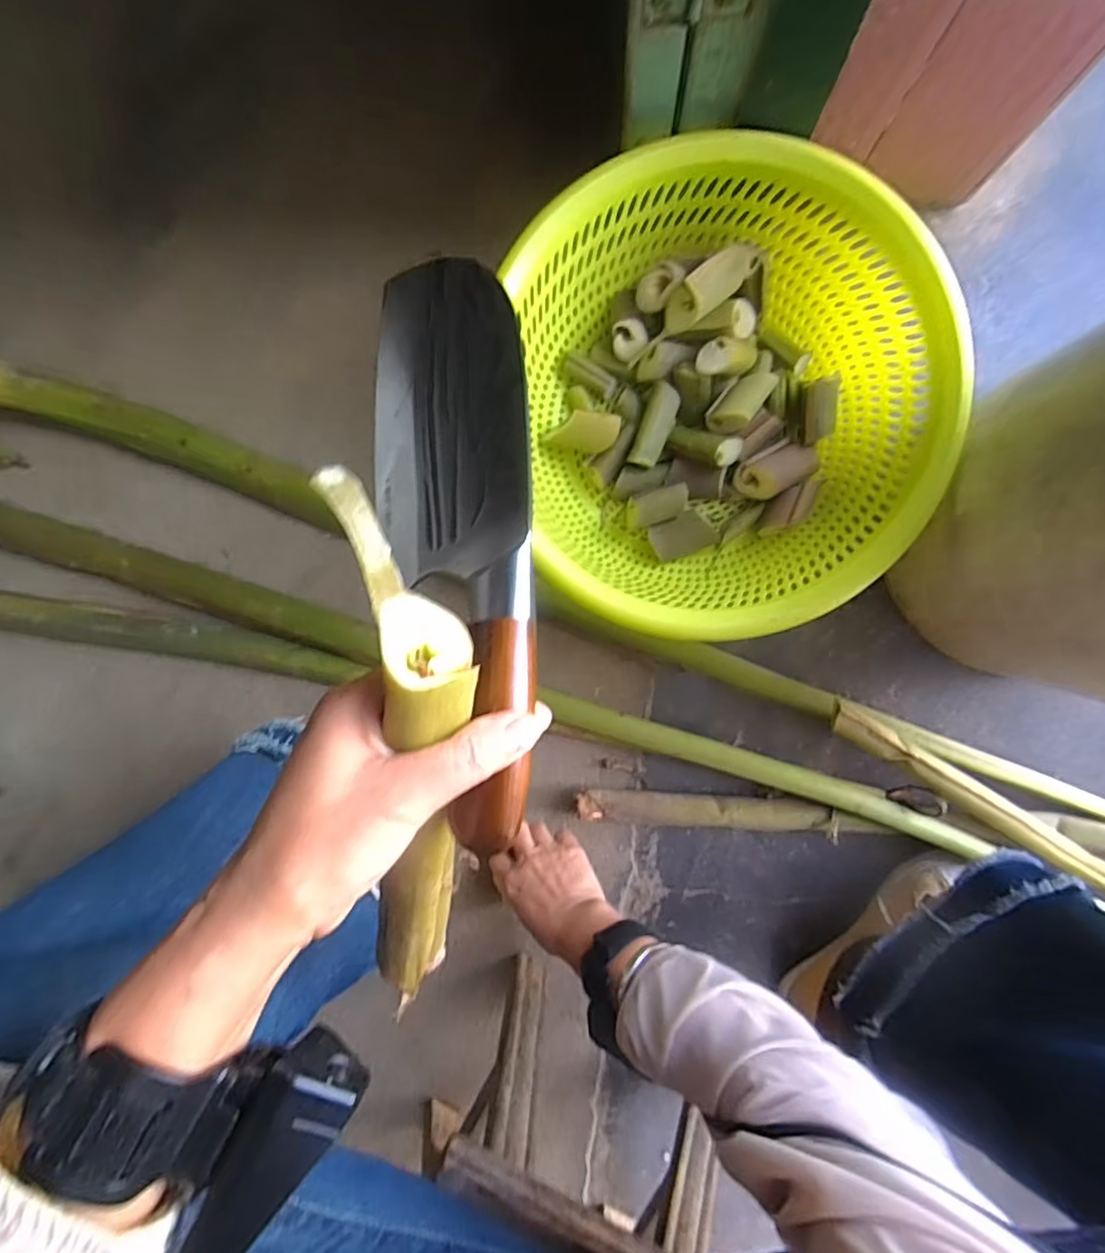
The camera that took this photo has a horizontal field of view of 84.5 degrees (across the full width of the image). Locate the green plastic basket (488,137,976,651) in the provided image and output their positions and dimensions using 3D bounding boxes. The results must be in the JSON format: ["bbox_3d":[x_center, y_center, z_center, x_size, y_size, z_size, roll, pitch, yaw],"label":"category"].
[{"bbox_3d":[0.131,-0.184,0.515,0.344,0.135,0.354,-4,93,5],"label":"green plastic basket"}]

